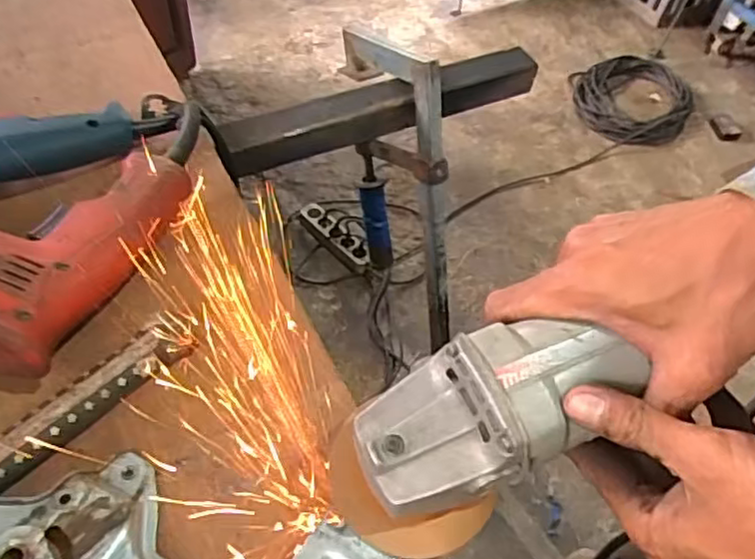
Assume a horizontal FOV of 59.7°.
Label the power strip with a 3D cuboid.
[{"bbox_3d":[-0.119,-0.112,1.705,0.058,0.060,0.259,-32,62,-26],"label":"power strip"}]

